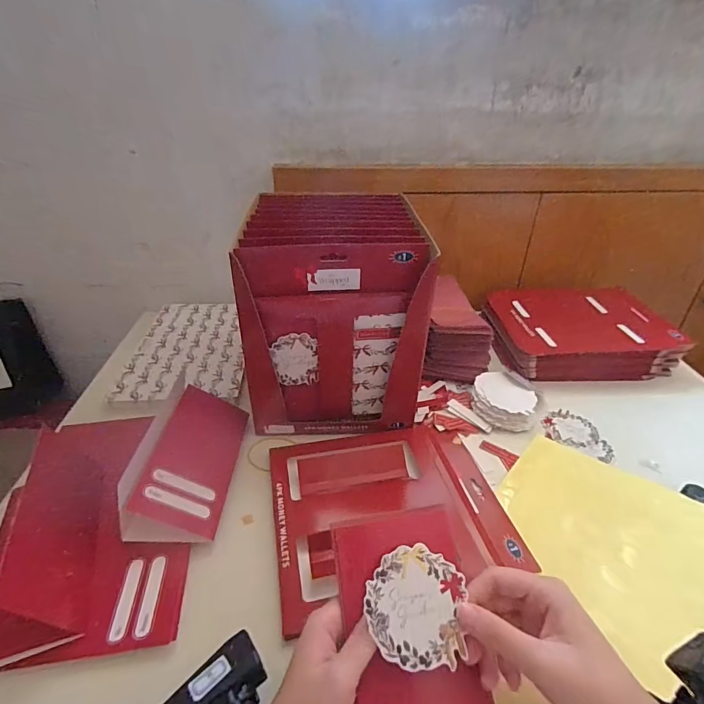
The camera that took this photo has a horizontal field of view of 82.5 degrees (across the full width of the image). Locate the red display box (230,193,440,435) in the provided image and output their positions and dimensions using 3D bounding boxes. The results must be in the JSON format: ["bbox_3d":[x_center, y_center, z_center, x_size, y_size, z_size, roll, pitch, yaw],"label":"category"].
[{"bbox_3d":[-0.023,-0.056,0.518,0.194,0.221,0.205,-2,33,-3],"label":"red display box"}]

